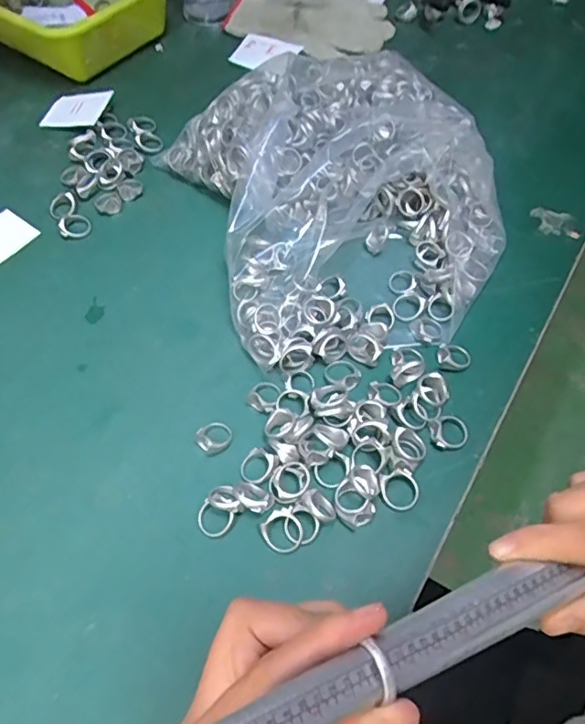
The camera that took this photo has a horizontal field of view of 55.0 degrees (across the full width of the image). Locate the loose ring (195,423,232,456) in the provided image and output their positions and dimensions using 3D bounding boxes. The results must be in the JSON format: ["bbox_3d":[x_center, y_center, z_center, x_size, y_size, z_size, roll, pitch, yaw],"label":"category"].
[{"bbox_3d":[-0.055,0.052,0.394,0.024,0.007,0.023,0,57,0],"label":"loose ring"}]

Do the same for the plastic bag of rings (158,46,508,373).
[{"bbox_3d":[0.042,-0.167,0.497,0.259,0.063,0.333,-19,59,-11],"label":"plastic bag of rings"}]

